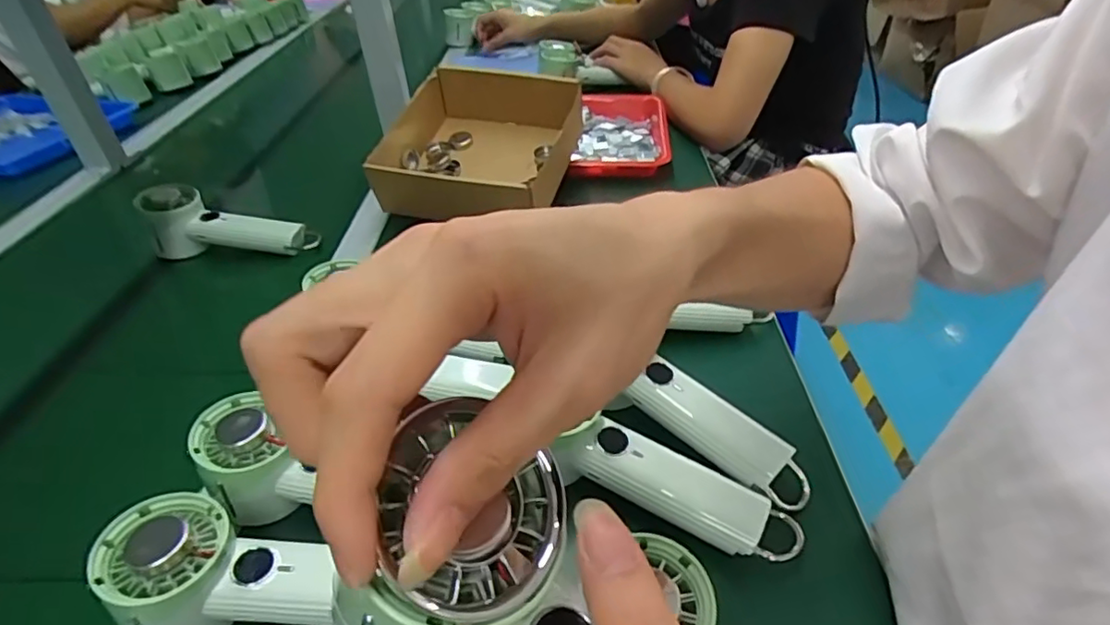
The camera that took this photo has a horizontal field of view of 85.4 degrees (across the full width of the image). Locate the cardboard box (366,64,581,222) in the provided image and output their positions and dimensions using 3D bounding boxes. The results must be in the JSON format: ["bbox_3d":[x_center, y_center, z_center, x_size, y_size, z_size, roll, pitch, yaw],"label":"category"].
[{"bbox_3d":[-0.085,-0.200,0.730,0.213,0.111,0.213,9,39,15],"label":"cardboard box"}]

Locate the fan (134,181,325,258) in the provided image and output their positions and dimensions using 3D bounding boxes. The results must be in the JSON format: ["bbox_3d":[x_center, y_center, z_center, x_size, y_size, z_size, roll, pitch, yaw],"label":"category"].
[{"bbox_3d":[-0.358,-0.102,0.675,0.174,0.081,0.054,-3,38,-1],"label":"fan"}]

